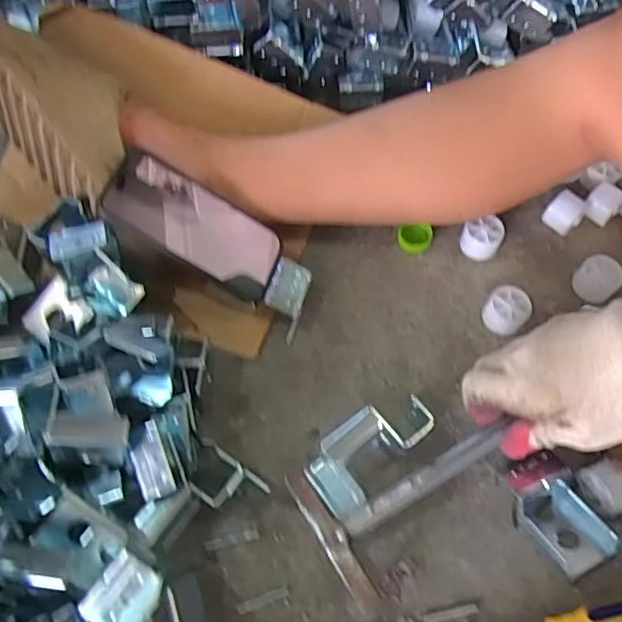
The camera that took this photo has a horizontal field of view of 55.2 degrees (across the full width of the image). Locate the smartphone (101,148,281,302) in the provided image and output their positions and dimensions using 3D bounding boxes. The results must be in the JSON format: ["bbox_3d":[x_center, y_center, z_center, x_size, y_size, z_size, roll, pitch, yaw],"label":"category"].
[{"bbox_3d":[-0.092,-0.070,0.483,0.143,0.014,0.072,30,57,-20],"label":"smartphone"}]

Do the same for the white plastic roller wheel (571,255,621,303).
[{"bbox_3d":[0.249,-0.028,0.517,0.030,0.028,0.038,-41,69,-18],"label":"white plastic roller wheel"}]

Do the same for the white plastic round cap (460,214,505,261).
[{"bbox_3d":[0.155,-0.067,0.538,0.034,0.033,0.029,27,66,14],"label":"white plastic round cap"}]

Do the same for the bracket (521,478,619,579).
[{"bbox_3d":[0.181,0.153,0.425,0.041,0.027,0.062,-34,67,-16],"label":"bracket"}]

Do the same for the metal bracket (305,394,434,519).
[{"bbox_3d":[0.045,0.104,0.443,0.096,0.045,0.049,-35,67,-16],"label":"metal bracket"}]

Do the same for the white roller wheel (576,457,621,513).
[{"bbox_3d":[0.218,0.126,0.433,0.027,0.023,0.036,-24,64,-11],"label":"white roller wheel"}]

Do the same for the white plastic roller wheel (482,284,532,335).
[{"bbox_3d":[0.166,0.000,0.506,0.034,0.026,0.035,0,62,1],"label":"white plastic roller wheel"}]

